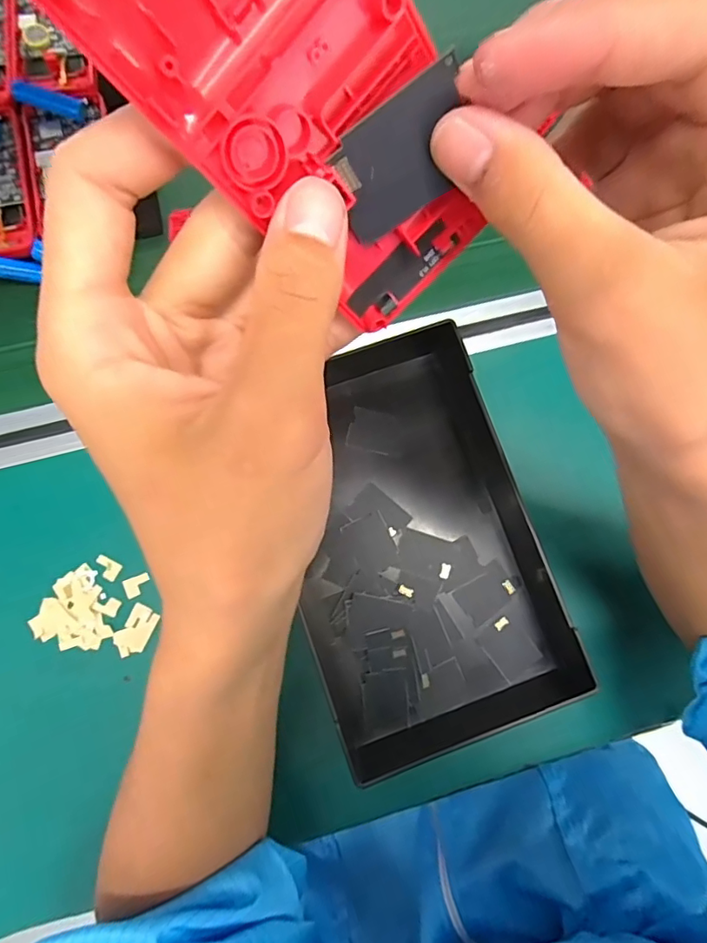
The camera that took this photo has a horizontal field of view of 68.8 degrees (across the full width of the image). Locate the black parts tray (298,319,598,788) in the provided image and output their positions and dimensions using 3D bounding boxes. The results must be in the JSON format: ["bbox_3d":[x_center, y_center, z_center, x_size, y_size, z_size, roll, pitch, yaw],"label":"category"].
[{"bbox_3d":[0.041,0.051,0.380,0.176,0.040,0.283,-19,80,-4],"label":"black parts tray"}]

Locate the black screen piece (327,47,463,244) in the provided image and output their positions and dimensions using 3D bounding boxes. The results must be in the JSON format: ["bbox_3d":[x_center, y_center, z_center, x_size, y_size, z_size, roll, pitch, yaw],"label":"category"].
[{"bbox_3d":[0.014,-0.084,0.139,0.039,0.029,0.004,-31,49,15],"label":"black screen piece"}]

